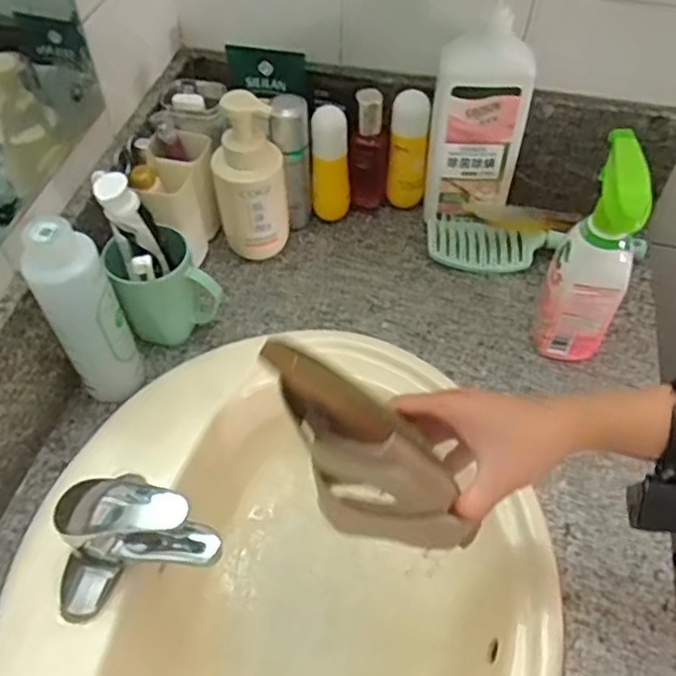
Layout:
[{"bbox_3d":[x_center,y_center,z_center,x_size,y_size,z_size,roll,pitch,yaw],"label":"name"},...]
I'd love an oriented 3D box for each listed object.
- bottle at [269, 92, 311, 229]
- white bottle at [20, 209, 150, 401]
[{"bbox_3d":[-0.054,-0.200,0.768,0.042,0.158,0.039,-35,61,-24],"label":"bottle"},{"bbox_3d":[-0.230,-0.019,0.610,0.064,0.202,0.052,-28,59,-20],"label":"white bottle"}]

